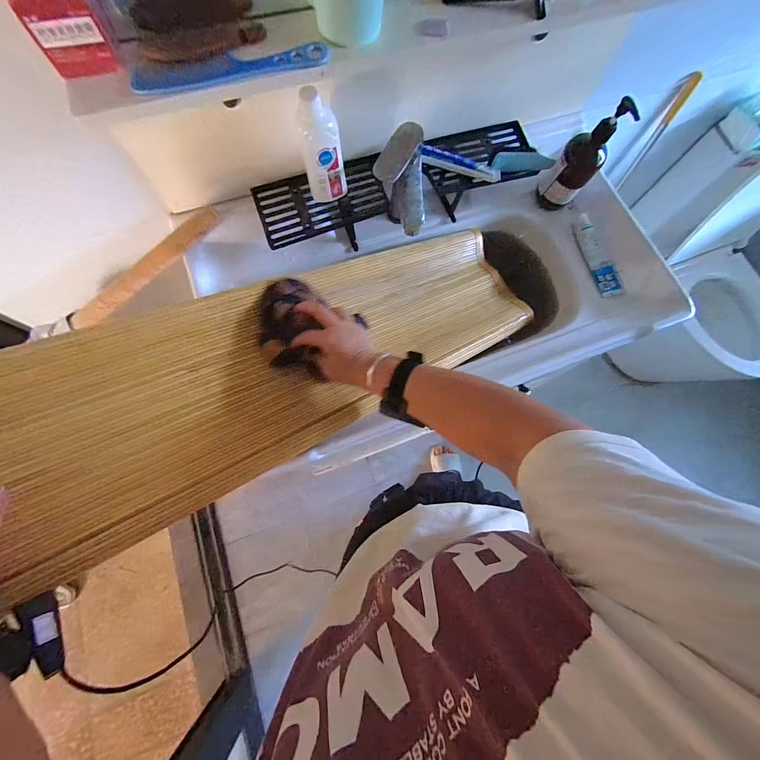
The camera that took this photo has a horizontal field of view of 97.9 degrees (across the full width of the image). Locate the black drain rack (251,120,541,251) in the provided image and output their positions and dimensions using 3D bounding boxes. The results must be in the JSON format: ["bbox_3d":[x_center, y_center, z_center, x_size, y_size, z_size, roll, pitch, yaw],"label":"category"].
[{"bbox_3d":[0.037,-0.344,0.602,0.497,0.105,0.129,-18,75,-7],"label":"black drain rack"}]

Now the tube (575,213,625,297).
[{"bbox_3d":[0.421,-0.243,0.645,0.047,0.028,0.176,-13,75,-6],"label":"tube"}]

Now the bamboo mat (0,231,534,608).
[{"bbox_3d":[-0.110,-0.039,0.500,0.814,0.058,0.247,-26,76,-25],"label":"bamboo mat"}]

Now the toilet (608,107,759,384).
[{"bbox_3d":[1.194,-0.354,1.134,0.436,0.719,0.649,-16,75,-7],"label":"toilet"}]

